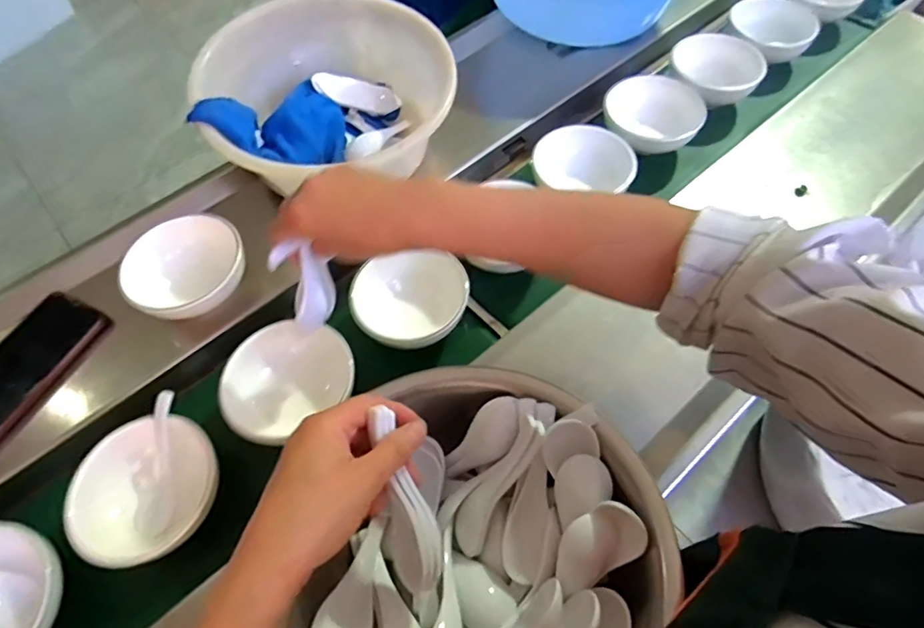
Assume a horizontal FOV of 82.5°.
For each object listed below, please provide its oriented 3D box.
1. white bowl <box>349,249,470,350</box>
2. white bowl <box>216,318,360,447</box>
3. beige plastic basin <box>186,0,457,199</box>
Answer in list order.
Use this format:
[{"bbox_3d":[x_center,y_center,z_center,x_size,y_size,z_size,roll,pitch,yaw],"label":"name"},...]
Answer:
[{"bbox_3d":[-0.052,-0.015,0.538,0.115,0.041,0.103,-22,60,-12],"label":"white bowl"},{"bbox_3d":[-0.163,0.062,0.501,0.121,0.048,0.104,-31,63,-17],"label":"white bowl"},{"bbox_3d":[-0.144,-0.232,0.583,0.264,0.112,0.237,-19,60,-10],"label":"beige plastic basin"}]

